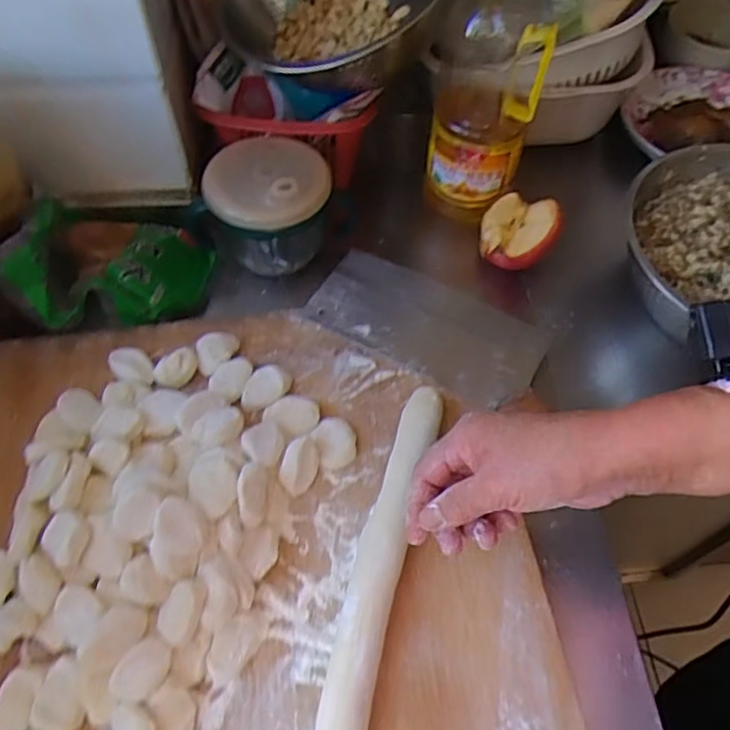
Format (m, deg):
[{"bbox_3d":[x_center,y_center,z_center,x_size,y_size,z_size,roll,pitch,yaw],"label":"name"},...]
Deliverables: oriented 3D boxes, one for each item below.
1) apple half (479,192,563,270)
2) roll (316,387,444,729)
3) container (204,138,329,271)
[{"bbox_3d":[0.146,-0.120,0.591,0.075,0.039,0.068,23,79,38],"label":"apple half"},{"bbox_3d":[-0.005,0.192,0.379,0.034,0.026,0.409,11,57,7],"label":"roll"},{"bbox_3d":[-0.083,-0.139,0.554,0.101,0.090,0.096,-3,57,-3],"label":"container"}]

